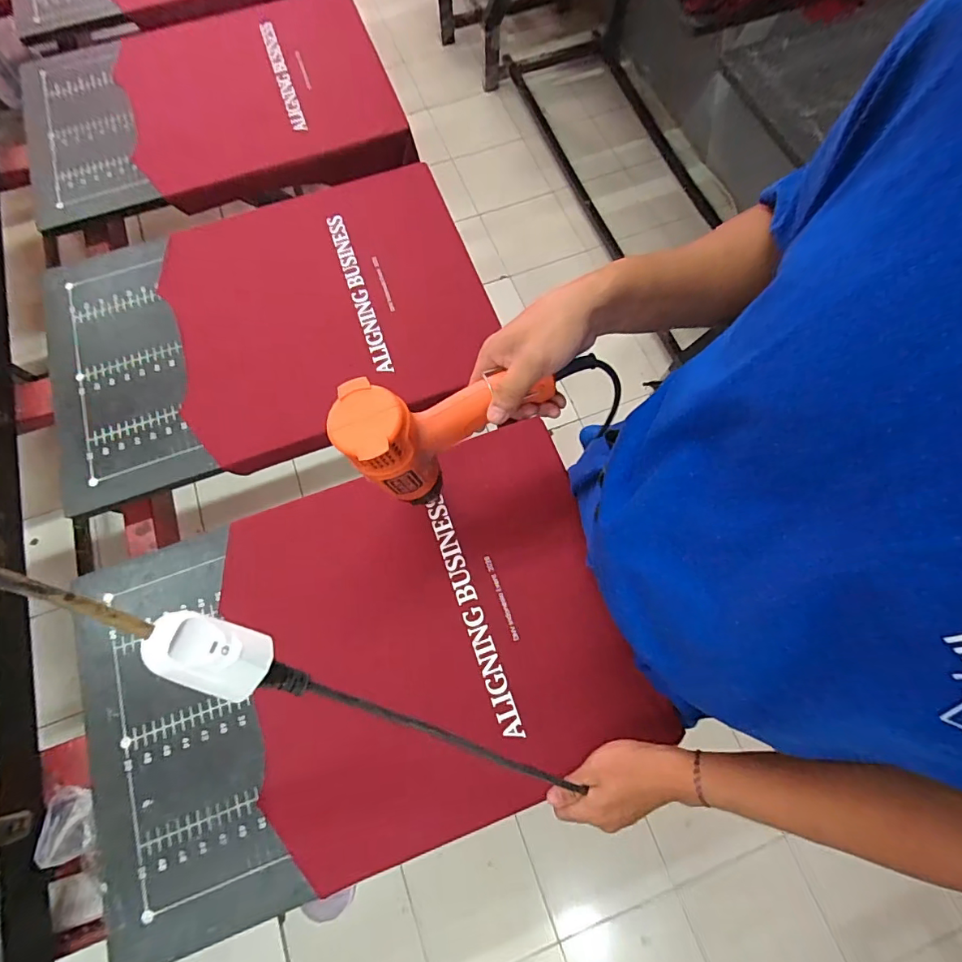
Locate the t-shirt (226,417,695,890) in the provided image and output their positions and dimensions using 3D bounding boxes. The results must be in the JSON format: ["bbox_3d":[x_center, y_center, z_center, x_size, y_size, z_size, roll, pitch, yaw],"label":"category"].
[{"bbox_3d":[-0.055,0.168,0.544,0.403,0.041,0.393,-18,72,-5],"label":"t-shirt"}]

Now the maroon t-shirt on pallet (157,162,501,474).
[{"bbox_3d":[-0.220,-0.259,0.662,0.412,0.033,0.395,-20,73,-6],"label":"maroon t-shirt on pallet"}]

